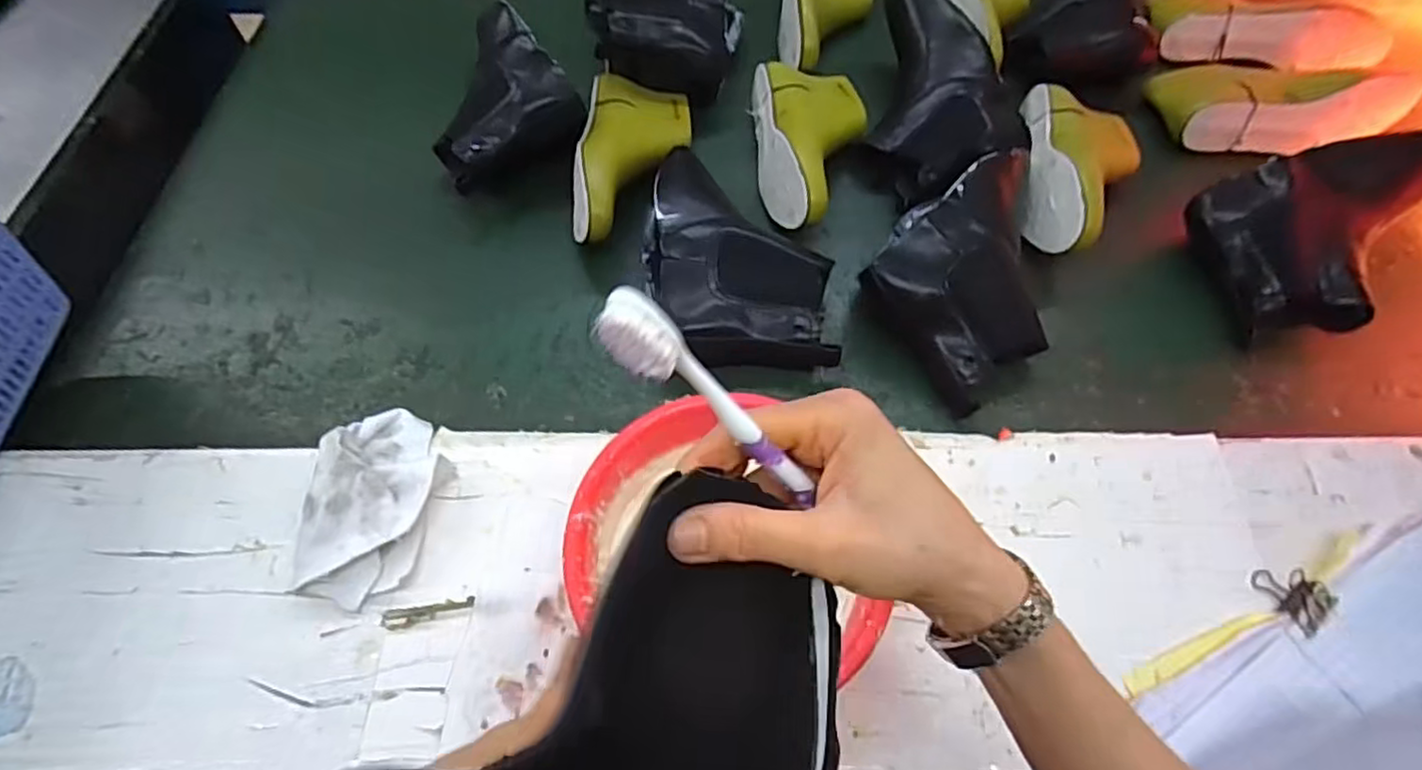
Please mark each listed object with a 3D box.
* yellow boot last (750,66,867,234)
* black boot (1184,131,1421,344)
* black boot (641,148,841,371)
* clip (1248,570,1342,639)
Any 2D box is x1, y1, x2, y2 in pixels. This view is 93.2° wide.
[{"bbox_3d":[0.105,-0.240,0.670,0.112,0.078,0.228,-2,59,-2],"label":"yellow boot last"},{"bbox_3d":[0.558,-0.129,0.591,0.211,0.101,0.148,-1,59,-1],"label":"black boot"},{"bbox_3d":[0.022,-0.117,0.604,0.166,0.070,0.220,1,59,0],"label":"black boot"},{"bbox_3d":[0.390,0.139,0.444,0.032,0.020,0.044,-19,61,-11],"label":"clip"}]

